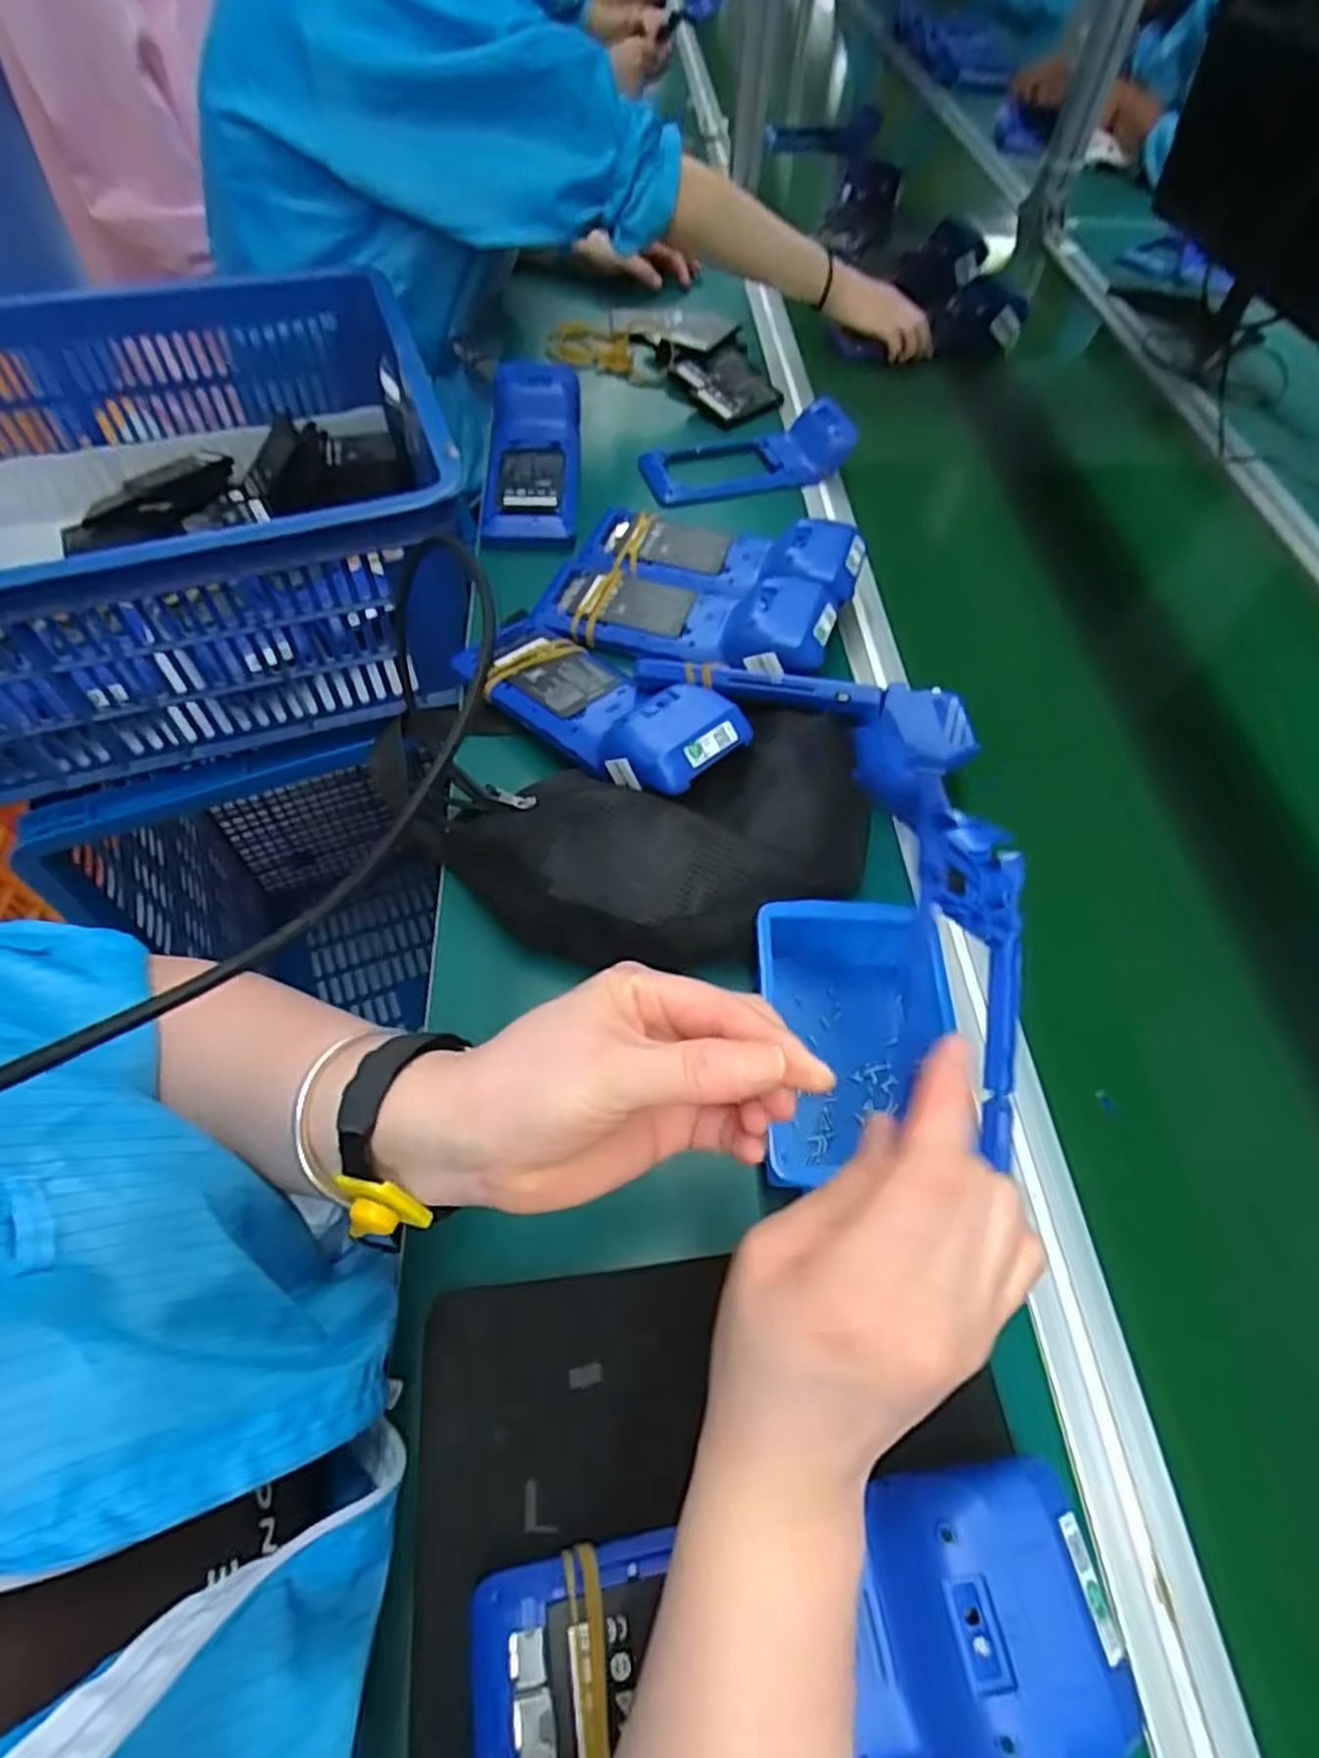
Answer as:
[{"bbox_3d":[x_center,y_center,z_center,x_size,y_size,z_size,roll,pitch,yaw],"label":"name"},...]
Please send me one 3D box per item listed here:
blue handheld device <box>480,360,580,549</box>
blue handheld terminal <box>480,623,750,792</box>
[{"bbox_3d":[-0.116,-0.399,0.719,0.085,0.046,0.211,-1,58,-3],"label":"blue handheld device"},{"bbox_3d":[-0.046,-0.123,0.537,0.082,0.041,0.218,-37,52,-25],"label":"blue handheld terminal"}]

